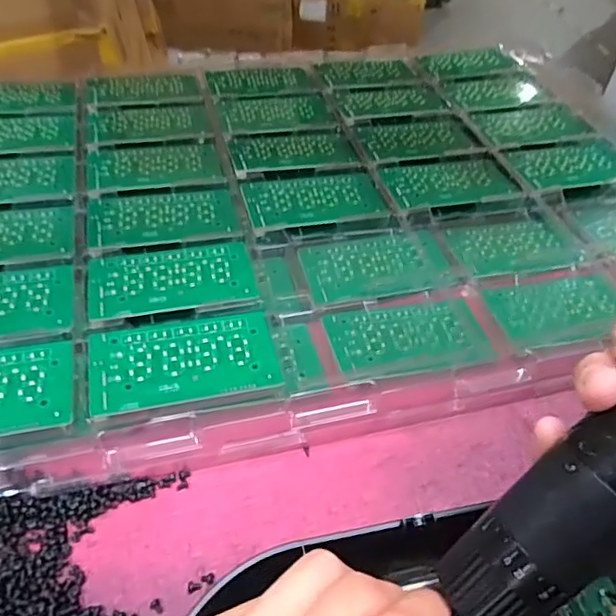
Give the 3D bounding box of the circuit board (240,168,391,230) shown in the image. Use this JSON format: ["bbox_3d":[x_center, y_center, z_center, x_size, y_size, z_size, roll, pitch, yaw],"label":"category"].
[{"bbox_3d":[0.005,-0.089,0.463,0.108,0.004,0.058,-9,49,-14],"label":"circuit board"}]

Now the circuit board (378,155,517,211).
[{"bbox_3d":[0.118,-0.108,0.488,0.109,0.006,0.062,-10,49,-15],"label":"circuit board"}]

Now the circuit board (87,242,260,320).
[{"bbox_3d":[-0.090,-0.020,0.383,0.106,0.004,0.059,-8,49,-13],"label":"circuit board"}]

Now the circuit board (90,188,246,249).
[{"bbox_3d":[-0.109,-0.070,0.436,0.107,0.004,0.057,-8,49,-14],"label":"circuit board"}]

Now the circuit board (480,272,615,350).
[{"bbox_3d":[0.180,0.000,0.406,0.101,0.006,0.060,-7,48,-12],"label":"circuit board"}]

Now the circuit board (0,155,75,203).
[{"bbox_3d":[-0.240,-0.102,0.455,0.104,0.004,0.060,-6,48,-12],"label":"circuit board"}]

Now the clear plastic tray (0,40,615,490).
[{"bbox_3d":[0.008,-0.095,0.490,0.649,0.050,0.431,-8,49,-14],"label":"clear plastic tray"}]

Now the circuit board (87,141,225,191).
[{"bbox_3d":[-0.128,-0.121,0.483,0.106,0.004,0.058,-9,49,-14],"label":"circuit board"}]

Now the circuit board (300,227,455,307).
[{"bbox_3d":[0.051,-0.033,0.429,0.107,0.009,0.060,-7,48,-13],"label":"circuit board"}]

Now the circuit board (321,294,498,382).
[{"bbox_3d":[0.066,0.018,0.380,0.103,0.006,0.056,-8,49,-13],"label":"circuit board"}]

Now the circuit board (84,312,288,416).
[{"bbox_3d":[-0.073,0.029,0.339,0.106,0.004,0.057,-8,49,-13],"label":"circuit board"}]

